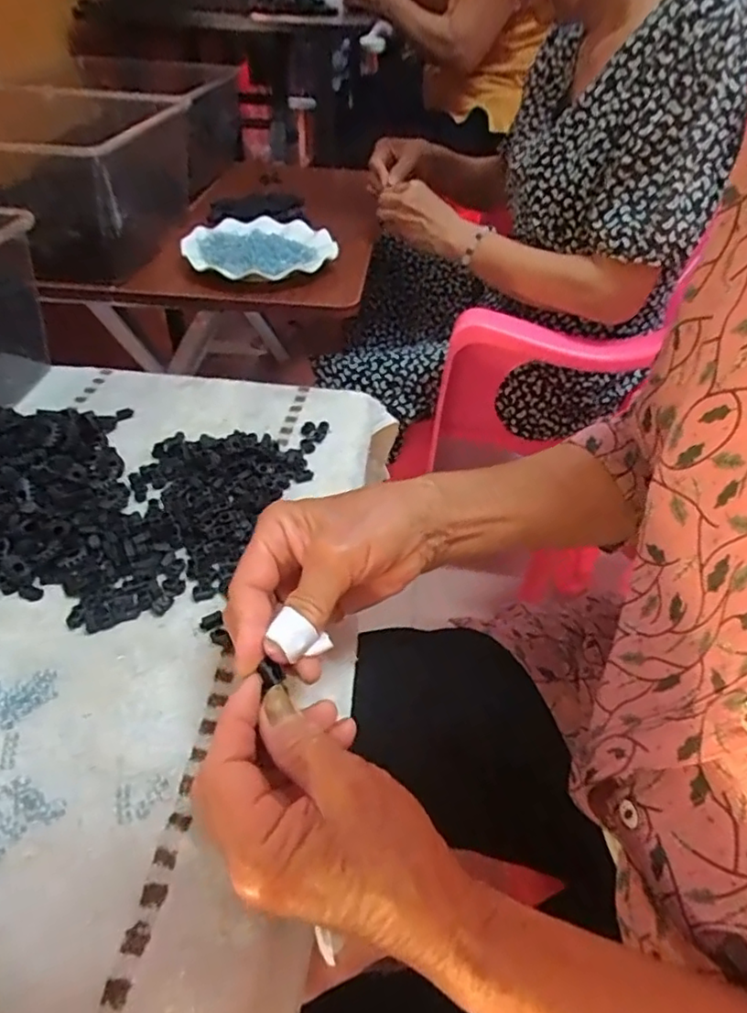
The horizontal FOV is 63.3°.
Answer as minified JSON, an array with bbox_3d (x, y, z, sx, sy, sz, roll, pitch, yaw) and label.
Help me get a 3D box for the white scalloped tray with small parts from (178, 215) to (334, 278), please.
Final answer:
[{"bbox_3d":[-0.146,-0.339,0.783,0.187,0.018,0.170,-3,43,-8],"label":"white scalloped tray with small parts"}]

